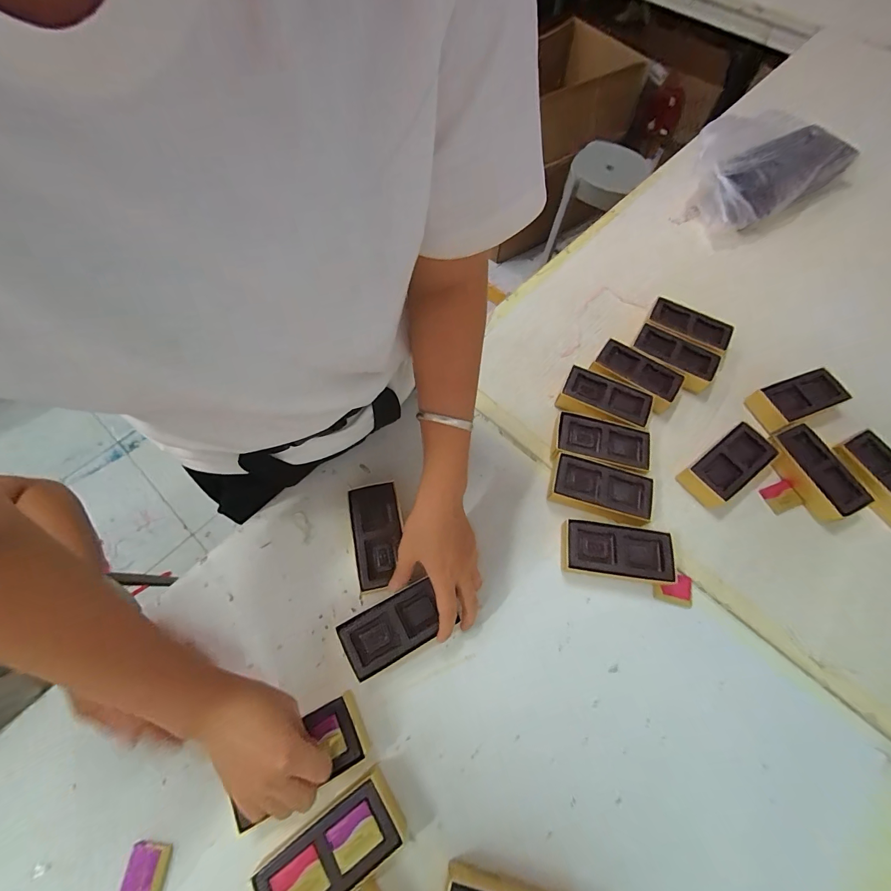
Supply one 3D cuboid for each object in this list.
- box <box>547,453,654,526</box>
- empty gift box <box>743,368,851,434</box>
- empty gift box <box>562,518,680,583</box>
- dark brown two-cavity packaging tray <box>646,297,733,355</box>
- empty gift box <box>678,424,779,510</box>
[{"bbox_3d":[0.182,0.055,0.456,0.115,0.036,0.062,14,65,6],"label":"box"},{"bbox_3d":[0.481,-0.066,0.520,0.120,0.029,0.059,-20,66,-10],"label":"empty gift box"},{"bbox_3d":[0.189,0.120,0.426,0.115,0.036,0.059,6,65,2],"label":"empty gift box"},{"bbox_3d":[0.360,-0.175,0.568,0.113,0.030,0.064,34,69,15],"label":"dark brown two-cavity packaging tray"},{"bbox_3d":[0.353,0.025,0.475,0.116,0.030,0.055,-34,69,-15],"label":"empty gift box"}]

